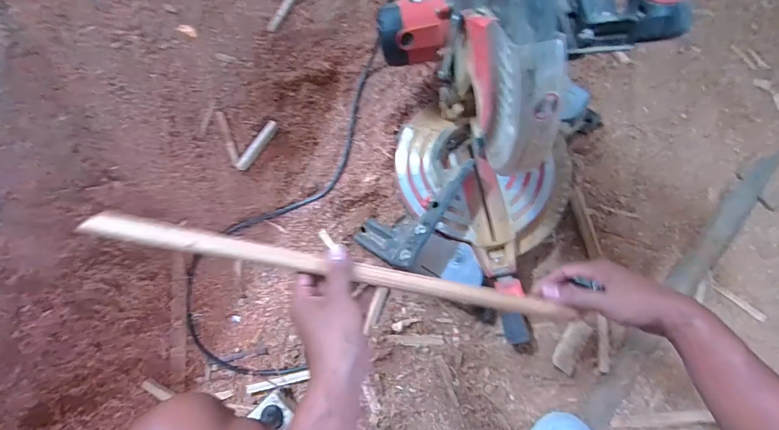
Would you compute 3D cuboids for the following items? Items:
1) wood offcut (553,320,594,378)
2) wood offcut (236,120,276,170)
[{"bbox_3d":[0.312,0.225,0.671,0.041,0.010,0.091,27,80,6],"label":"wood offcut"},{"bbox_3d":[-0.249,-0.131,0.737,0.019,0.011,0.109,33,81,7],"label":"wood offcut"}]

